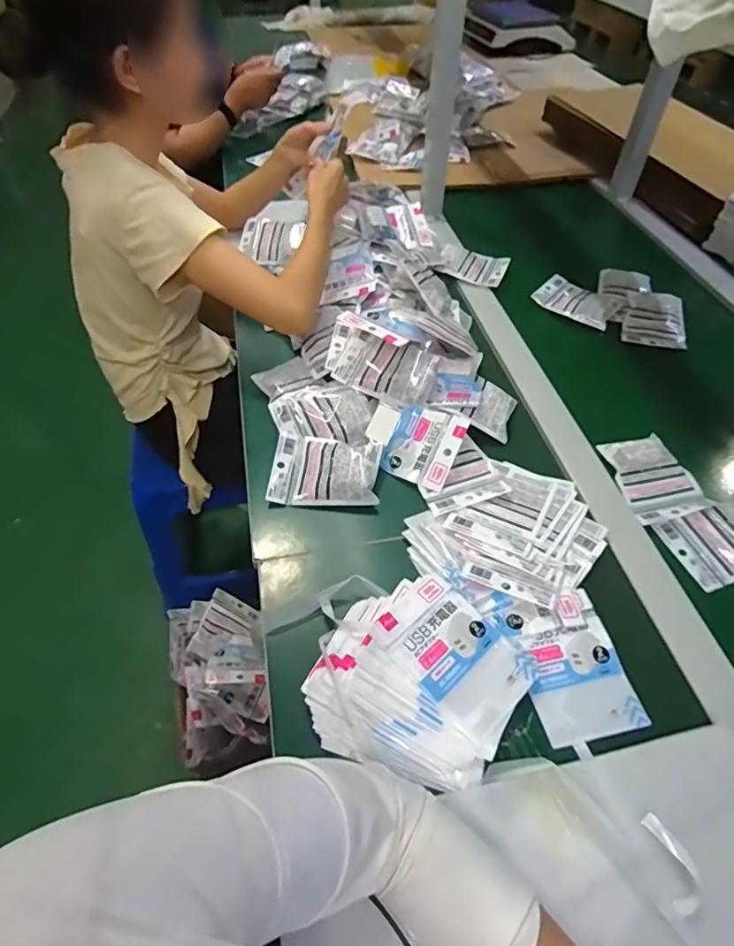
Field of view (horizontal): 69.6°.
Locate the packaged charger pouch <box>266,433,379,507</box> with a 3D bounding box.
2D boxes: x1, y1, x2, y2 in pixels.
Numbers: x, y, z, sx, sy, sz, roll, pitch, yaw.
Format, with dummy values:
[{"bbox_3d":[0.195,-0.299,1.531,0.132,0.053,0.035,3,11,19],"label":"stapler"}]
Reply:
[{"bbox_3d":[-0.053,-0.003,0.660,0.138,0.037,0.091,6,51,3],"label":"packaged charger pouch"}]

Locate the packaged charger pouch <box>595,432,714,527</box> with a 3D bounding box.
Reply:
[{"bbox_3d":[0.367,0.005,0.674,0.098,0.022,0.115,-10,52,-10],"label":"packaged charger pouch"}]

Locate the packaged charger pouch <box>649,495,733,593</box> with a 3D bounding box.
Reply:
[{"bbox_3d":[0.419,0.078,0.619,0.120,0.013,0.091,-24,52,0],"label":"packaged charger pouch"}]

